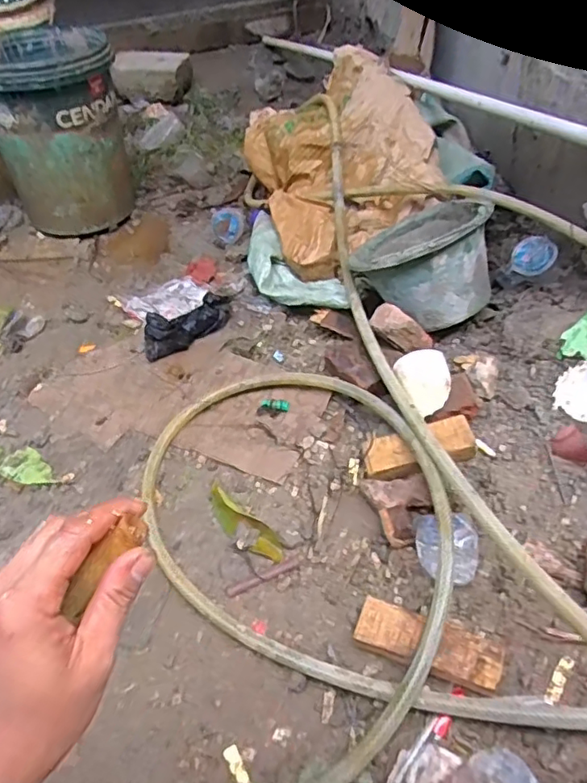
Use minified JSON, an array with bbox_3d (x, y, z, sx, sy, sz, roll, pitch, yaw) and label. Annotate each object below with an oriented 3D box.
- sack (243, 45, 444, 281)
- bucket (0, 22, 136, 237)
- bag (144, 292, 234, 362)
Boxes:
[{"bbox_3d":[0.099,-0.512,1.288,0.341,0.248,0.479,-12,48,-6],"label":"sack"},{"bbox_3d":[-0.540,-0.605,1.390,0.274,0.374,0.316,-14,49,-8],"label":"bucket"},{"bbox_3d":[-0.196,-0.142,1.133,0.074,0.069,0.226,29,56,27],"label":"bag"}]

